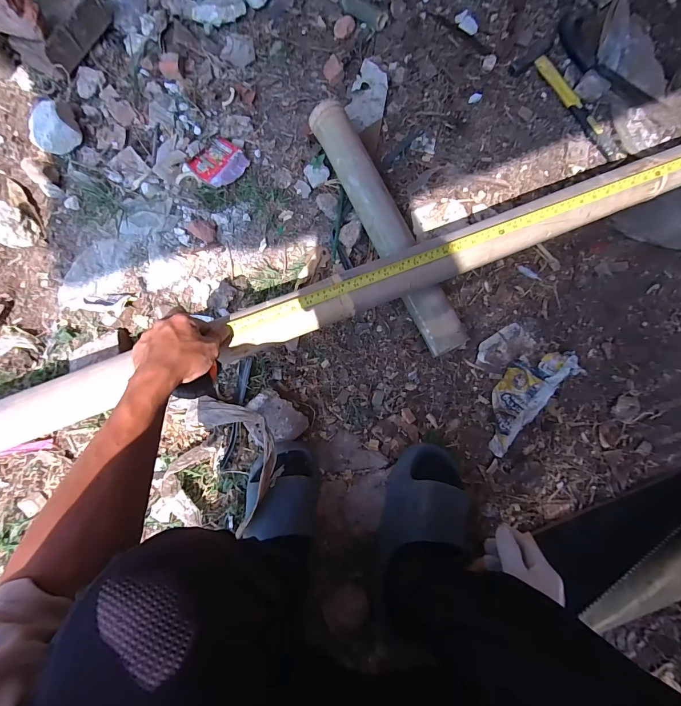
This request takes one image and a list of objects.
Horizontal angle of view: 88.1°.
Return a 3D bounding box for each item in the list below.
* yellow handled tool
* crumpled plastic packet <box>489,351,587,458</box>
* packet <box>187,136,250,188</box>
[{"bbox_3d":[0.504,-0.549,0.750,0.132,0.024,0.303,-34,81,-8],"label":"yellow handled tool"},{"bbox_3d":[0.339,0.071,0.648,0.231,0.027,0.100,-42,83,-9],"label":"crumpled plastic packet"},{"bbox_3d":[-0.245,-0.388,0.719,0.098,0.018,0.099,39,80,6],"label":"packet"}]

